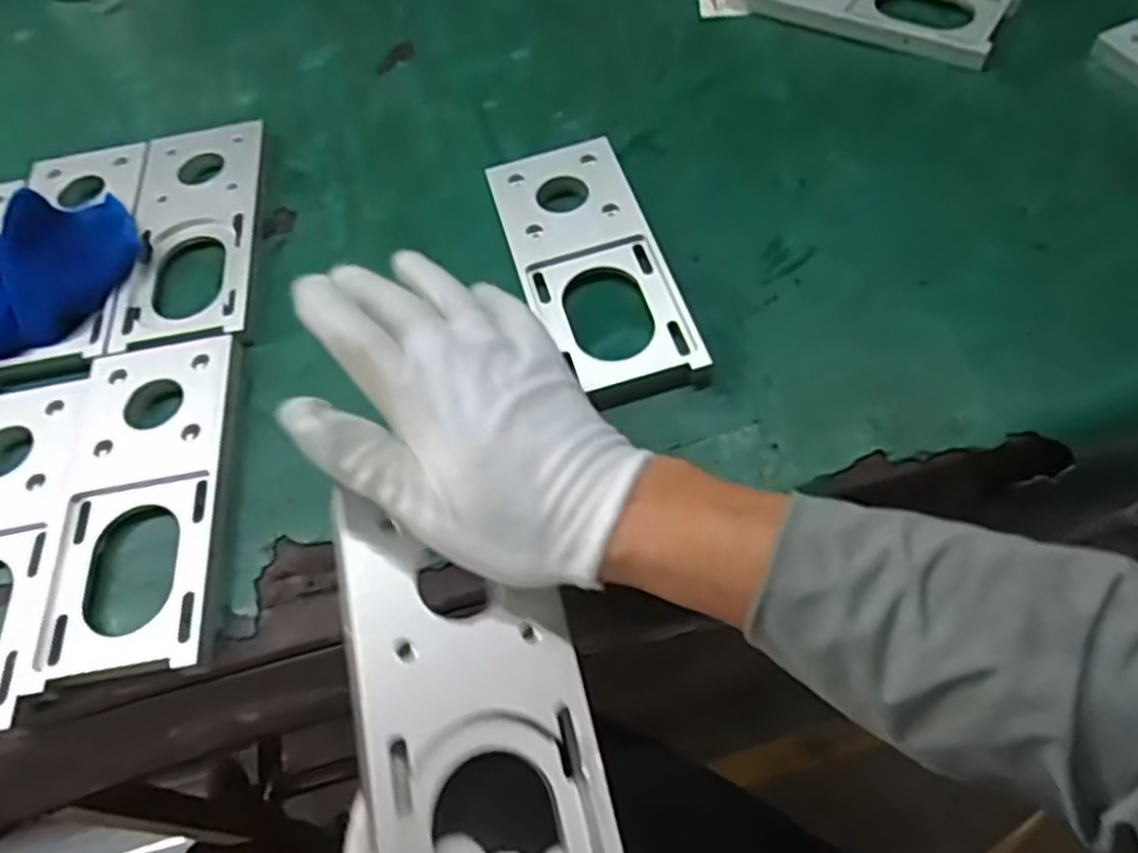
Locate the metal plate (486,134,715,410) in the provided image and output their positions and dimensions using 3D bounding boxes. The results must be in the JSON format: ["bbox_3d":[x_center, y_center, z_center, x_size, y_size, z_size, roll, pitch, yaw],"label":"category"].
[{"bbox_3d":[0.013,-0.101,0.470,0.086,0.014,0.198,-16,62,-5],"label":"metal plate"}]

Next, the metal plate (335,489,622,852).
[{"bbox_3d":[-0.031,0.114,0.276,0.087,0.007,0.184,-2,61,-29],"label":"metal plate"}]

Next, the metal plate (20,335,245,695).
[{"bbox_3d":[-0.231,0.035,0.413,0.089,0.008,0.195,-8,62,-1],"label":"metal plate"}]

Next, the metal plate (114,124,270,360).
[{"bbox_3d":[-0.255,-0.136,0.516,0.085,0.006,0.191,-8,62,0],"label":"metal plate"}]

